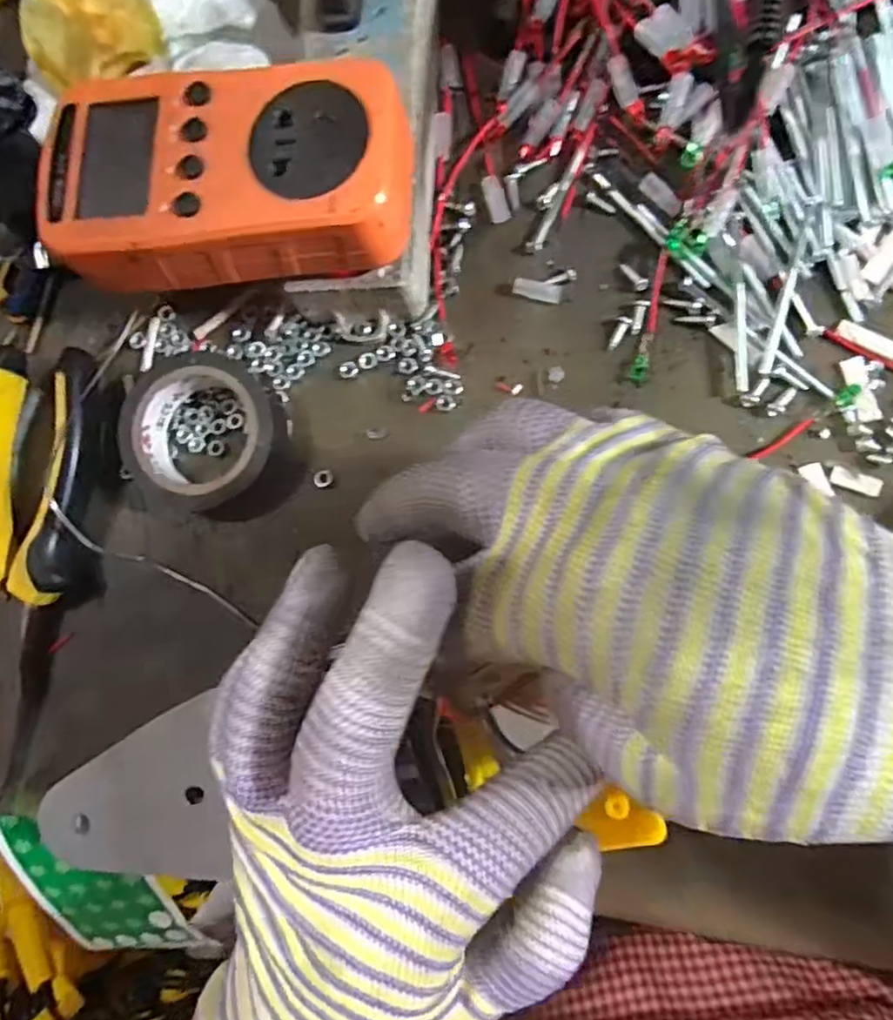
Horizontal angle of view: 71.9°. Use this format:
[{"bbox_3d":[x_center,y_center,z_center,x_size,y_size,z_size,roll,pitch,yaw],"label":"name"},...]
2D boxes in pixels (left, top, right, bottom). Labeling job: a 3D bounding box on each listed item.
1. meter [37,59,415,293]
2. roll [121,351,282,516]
[{"bbox_3d":[-0.076,-0.115,0.214,0.127,0.030,0.067,-1,83,7],"label":"meter"},{"bbox_3d":[-0.099,-0.029,0.250,0.057,0.025,0.061,-1,83,7],"label":"roll"}]

